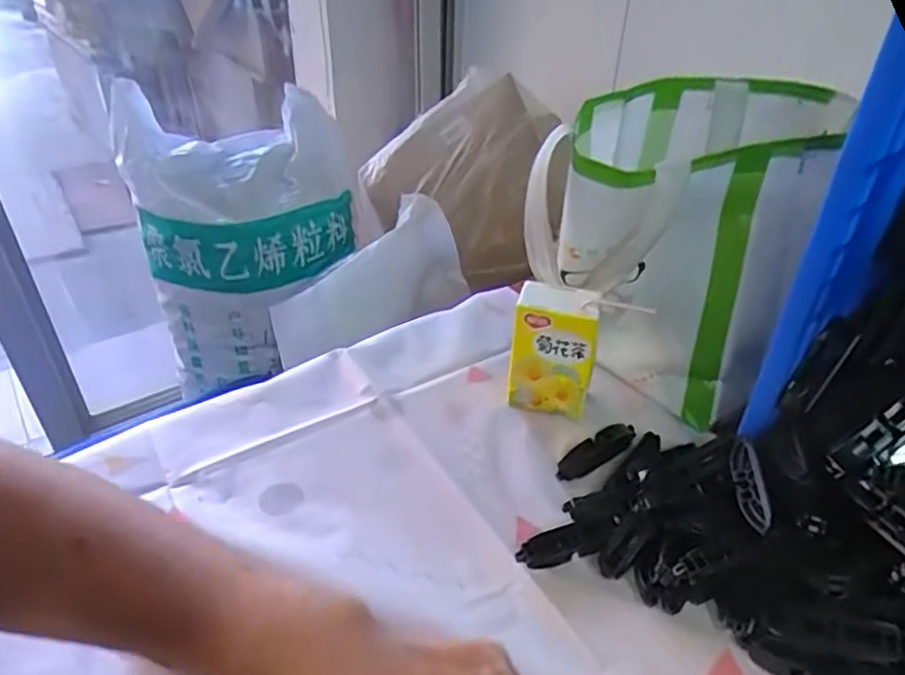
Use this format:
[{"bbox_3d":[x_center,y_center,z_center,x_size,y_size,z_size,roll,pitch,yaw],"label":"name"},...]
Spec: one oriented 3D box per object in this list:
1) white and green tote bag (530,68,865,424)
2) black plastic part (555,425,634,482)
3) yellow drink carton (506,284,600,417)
[{"bbox_3d":[0.179,-0.074,0.556,0.203,0.244,0.153,16,39,19],"label":"white and green tote bag"},{"bbox_3d":[0.120,0.092,0.522,0.082,0.016,0.022,-21,42,-27],"label":"black plastic part"},{"bbox_3d":[0.086,0.012,0.547,0.067,0.107,0.041,9,37,11],"label":"yellow drink carton"}]

